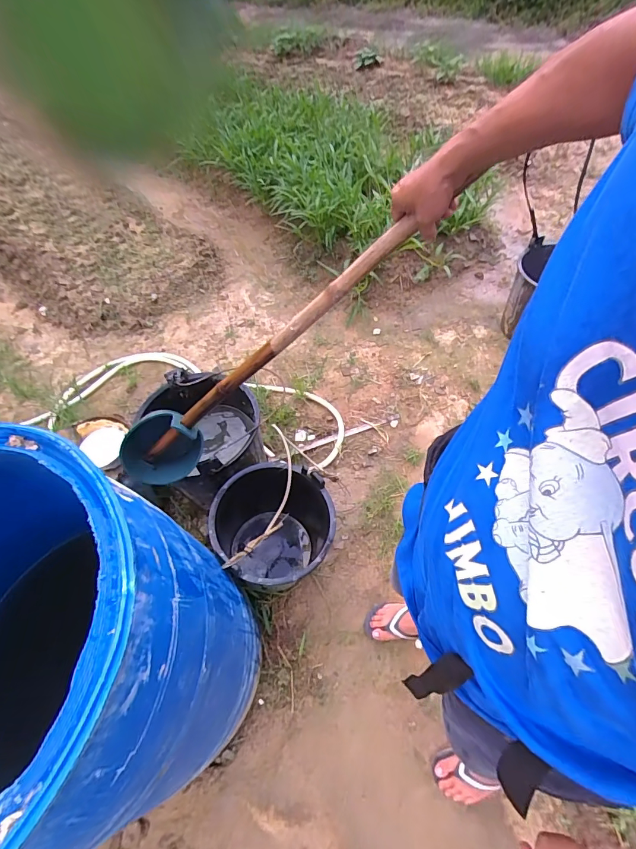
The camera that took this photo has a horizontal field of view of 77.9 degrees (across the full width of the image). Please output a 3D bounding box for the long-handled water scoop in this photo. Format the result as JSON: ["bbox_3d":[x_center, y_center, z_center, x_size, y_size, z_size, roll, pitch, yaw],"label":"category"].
[{"bbox_3d":[-0.168,-0.094,0.849,0.165,0.891,0.099,24,45,-39],"label":"long-handled water scoop"}]

